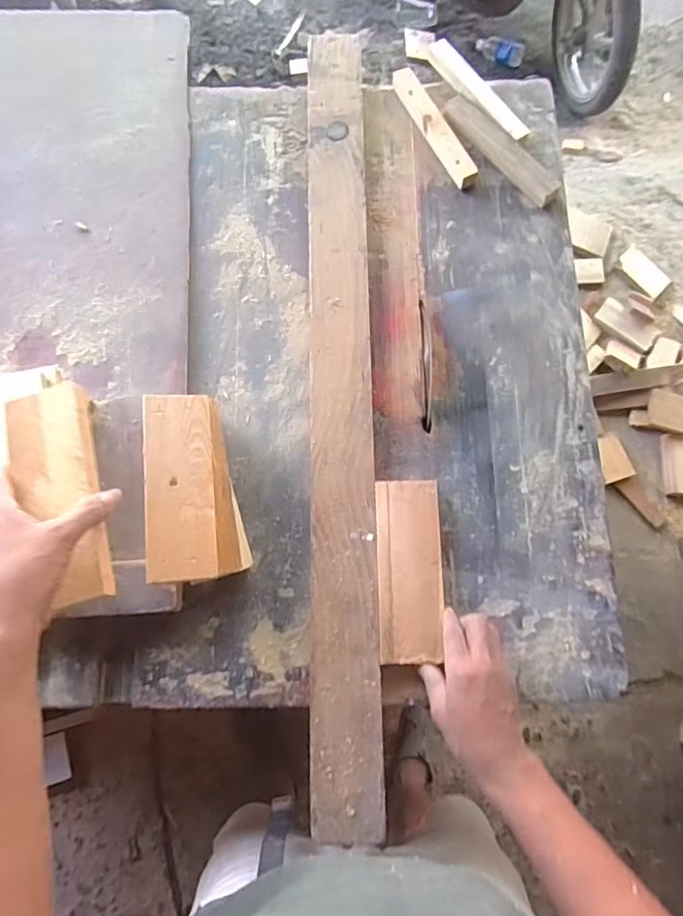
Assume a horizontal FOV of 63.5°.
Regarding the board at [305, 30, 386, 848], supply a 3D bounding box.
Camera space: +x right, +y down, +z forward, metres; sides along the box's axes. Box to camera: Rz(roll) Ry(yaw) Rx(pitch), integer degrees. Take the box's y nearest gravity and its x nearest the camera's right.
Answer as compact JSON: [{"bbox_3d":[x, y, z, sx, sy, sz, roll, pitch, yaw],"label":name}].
[{"bbox_3d":[-0.002,-0.098,0.652,0.074,0.026,0.948,-1,77,0],"label":"board"}]

